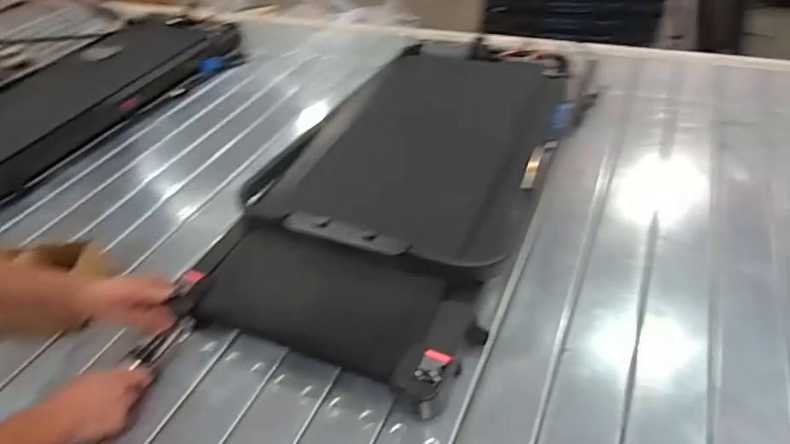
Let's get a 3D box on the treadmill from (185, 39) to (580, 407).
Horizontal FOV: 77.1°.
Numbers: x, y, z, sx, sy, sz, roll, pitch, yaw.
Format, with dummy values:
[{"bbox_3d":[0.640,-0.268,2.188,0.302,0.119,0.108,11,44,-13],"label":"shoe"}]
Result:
[{"bbox_3d":[0.046,-0.138,1.110,0.547,0.150,1.043,15,47,23],"label":"treadmill"}]

